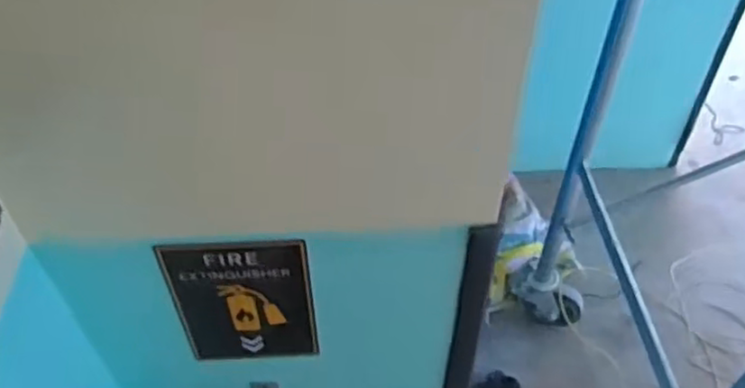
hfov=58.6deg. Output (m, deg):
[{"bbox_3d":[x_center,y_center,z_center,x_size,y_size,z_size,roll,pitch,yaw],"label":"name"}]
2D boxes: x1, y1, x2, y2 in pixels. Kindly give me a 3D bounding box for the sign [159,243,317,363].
[{"bbox_3d":[-0.118,0.105,0.623,0.122,0.183,0.011,-3,46,-2],"label":"sign"}]

